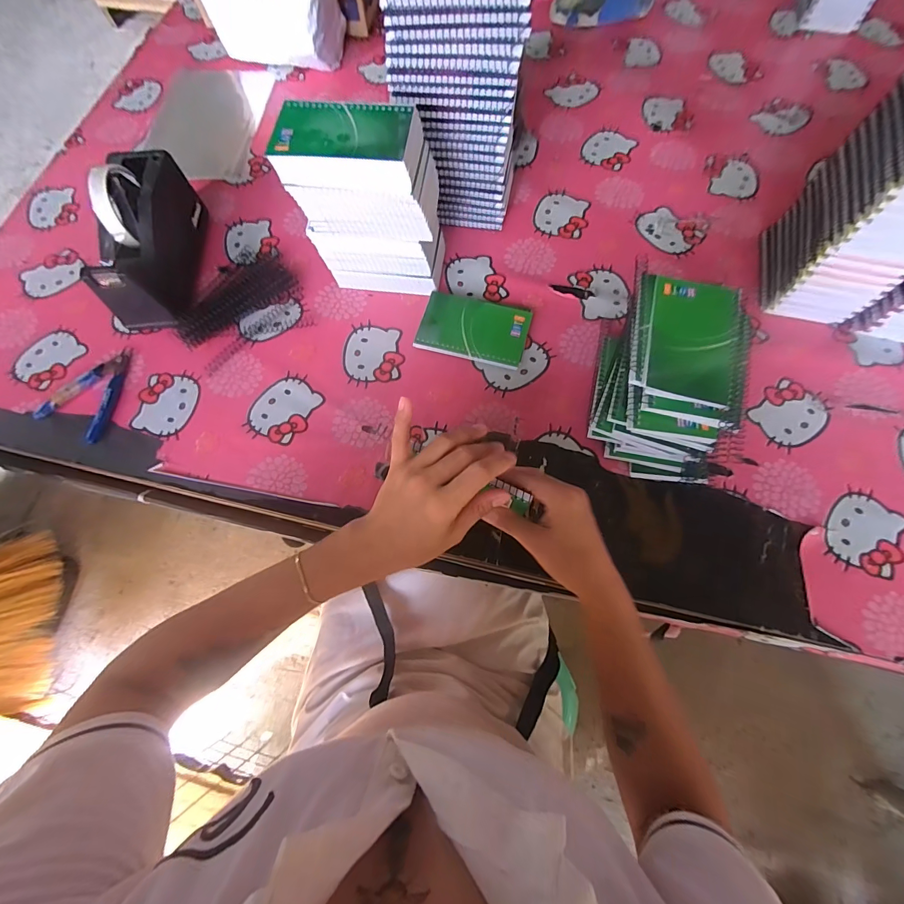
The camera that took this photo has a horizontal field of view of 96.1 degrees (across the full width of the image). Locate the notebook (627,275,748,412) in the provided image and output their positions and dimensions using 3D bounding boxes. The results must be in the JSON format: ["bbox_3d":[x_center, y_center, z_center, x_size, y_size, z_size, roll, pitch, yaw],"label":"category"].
[{"bbox_3d":[0.224,-0.107,0.382,0.103,0.015,0.130,10,70,5],"label":"notebook"}]

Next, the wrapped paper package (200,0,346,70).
[{"bbox_3d":[-0.276,-0.686,0.638,0.184,0.133,0.084,10,71,5],"label":"wrapped paper package"}]

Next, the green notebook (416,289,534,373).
[{"bbox_3d":[0.027,-0.151,0.499,0.128,0.013,0.082,15,71,7],"label":"green notebook"}]

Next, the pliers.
[{"bbox_3d":[-0.415,-0.074,0.476,0.076,0.012,0.113,24,72,10],"label":"pliers"}]

